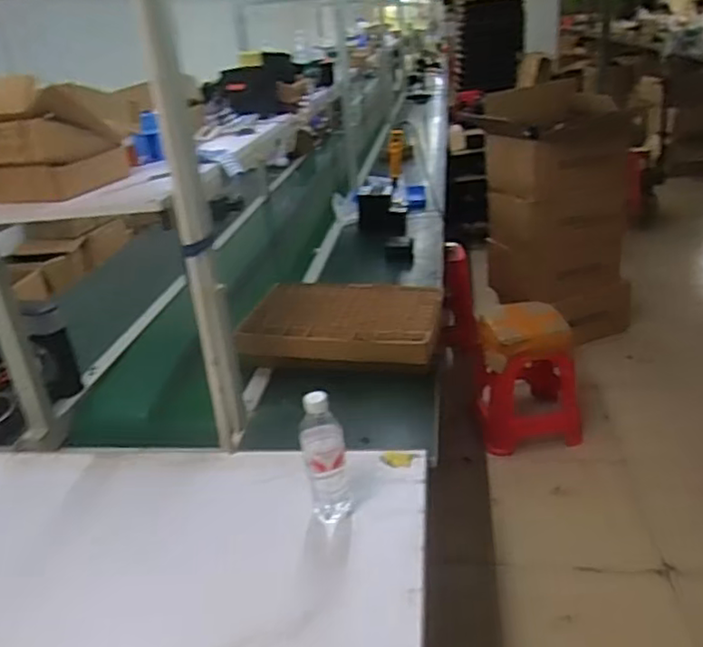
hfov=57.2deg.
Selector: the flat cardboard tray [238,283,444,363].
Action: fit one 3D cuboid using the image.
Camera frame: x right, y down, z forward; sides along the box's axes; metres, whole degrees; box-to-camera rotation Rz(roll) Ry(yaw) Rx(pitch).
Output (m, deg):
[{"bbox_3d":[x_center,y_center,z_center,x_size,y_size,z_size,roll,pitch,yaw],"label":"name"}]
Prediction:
[{"bbox_3d":[-0.015,-0.009,1.561,0.448,0.078,0.291,-2,26,8],"label":"flat cardboard tray"}]

